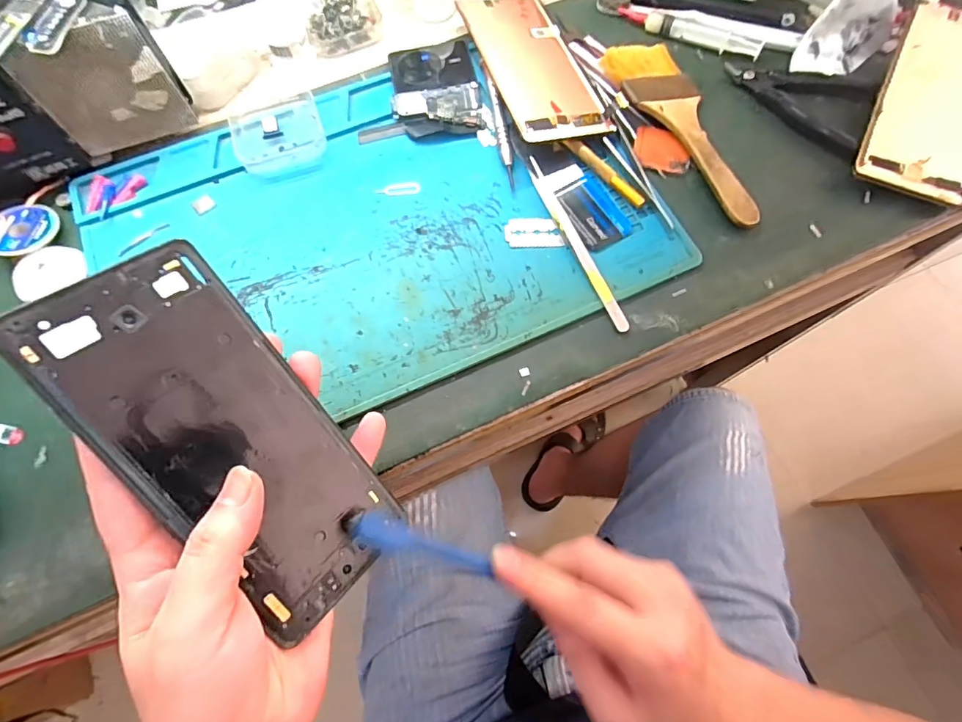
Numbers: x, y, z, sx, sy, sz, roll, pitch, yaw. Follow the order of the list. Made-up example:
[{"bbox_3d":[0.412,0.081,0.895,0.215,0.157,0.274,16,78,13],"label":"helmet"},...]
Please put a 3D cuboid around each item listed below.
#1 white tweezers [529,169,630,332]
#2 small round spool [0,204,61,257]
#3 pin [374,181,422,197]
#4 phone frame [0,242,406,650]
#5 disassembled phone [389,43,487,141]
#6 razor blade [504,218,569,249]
[{"bbox_3d":[0.064,-0.076,0.316,0.009,0.007,0.130,-23,73,-7],"label":"white tweezers"},{"bbox_3d":[-0.319,-0.092,0.328,0.044,0.011,0.044,0,71,1],"label":"small round spool"},{"bbox_3d":[-0.059,-0.122,0.340,0.032,0.004,0.011,-8,79,0],"label":"pin"},{"bbox_3d":[-0.103,0.033,0.200,0.073,0.005,0.161,-44,106,-33],"label":"phone frame"},{"bbox_3d":[-0.035,-0.209,0.366,0.065,0.009,0.084,-9,71,-2],"label":"disassembled phone"},{"bbox_3d":[0.037,-0.088,0.324,0.039,0.004,0.023,-2,71,0],"label":"razor blade"}]

